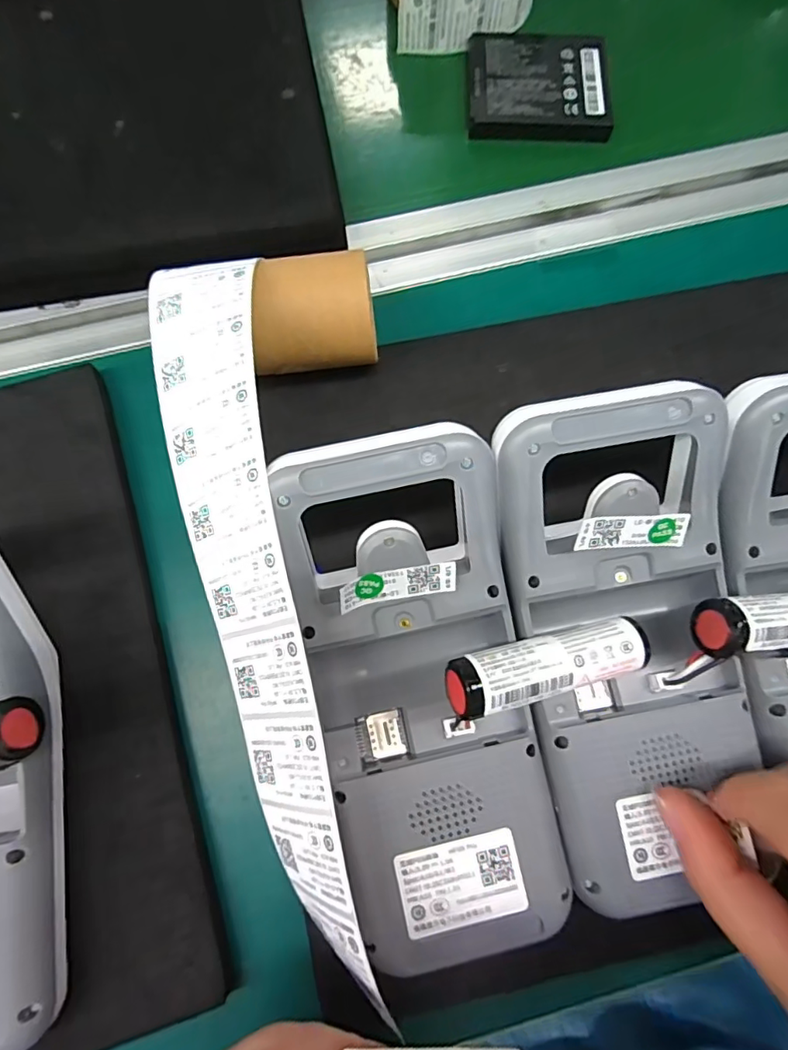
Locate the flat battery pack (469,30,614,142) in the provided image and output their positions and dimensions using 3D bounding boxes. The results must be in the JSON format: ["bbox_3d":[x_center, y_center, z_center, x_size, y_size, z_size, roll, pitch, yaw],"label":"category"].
[{"bbox_3d":[0.076,-0.232,0.281,0.072,0.007,0.069,2,76,1],"label":"flat battery pack"}]

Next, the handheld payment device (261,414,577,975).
[{"bbox_3d":[0.009,0.054,0.181,0.071,0.034,0.164,-10,92,-4],"label":"handheld payment device"}]

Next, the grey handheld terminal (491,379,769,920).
[{"bbox_3d":[0.080,0.040,0.190,0.077,0.044,0.164,-8,93,-3],"label":"grey handheld terminal"}]

